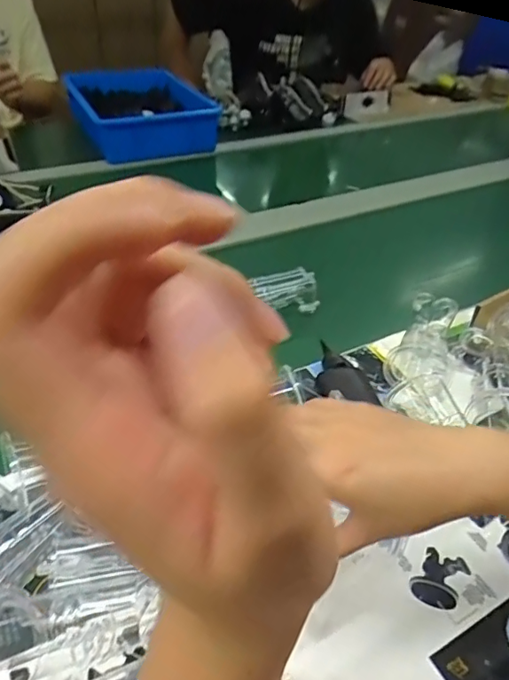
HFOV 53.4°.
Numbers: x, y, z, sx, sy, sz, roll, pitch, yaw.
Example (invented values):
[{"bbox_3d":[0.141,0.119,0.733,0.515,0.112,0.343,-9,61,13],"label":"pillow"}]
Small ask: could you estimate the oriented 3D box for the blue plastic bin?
[{"bbox_3d":[-0.283,-0.573,1.249,0.304,0.082,0.430,-16,44,-22],"label":"blue plastic bin"}]

